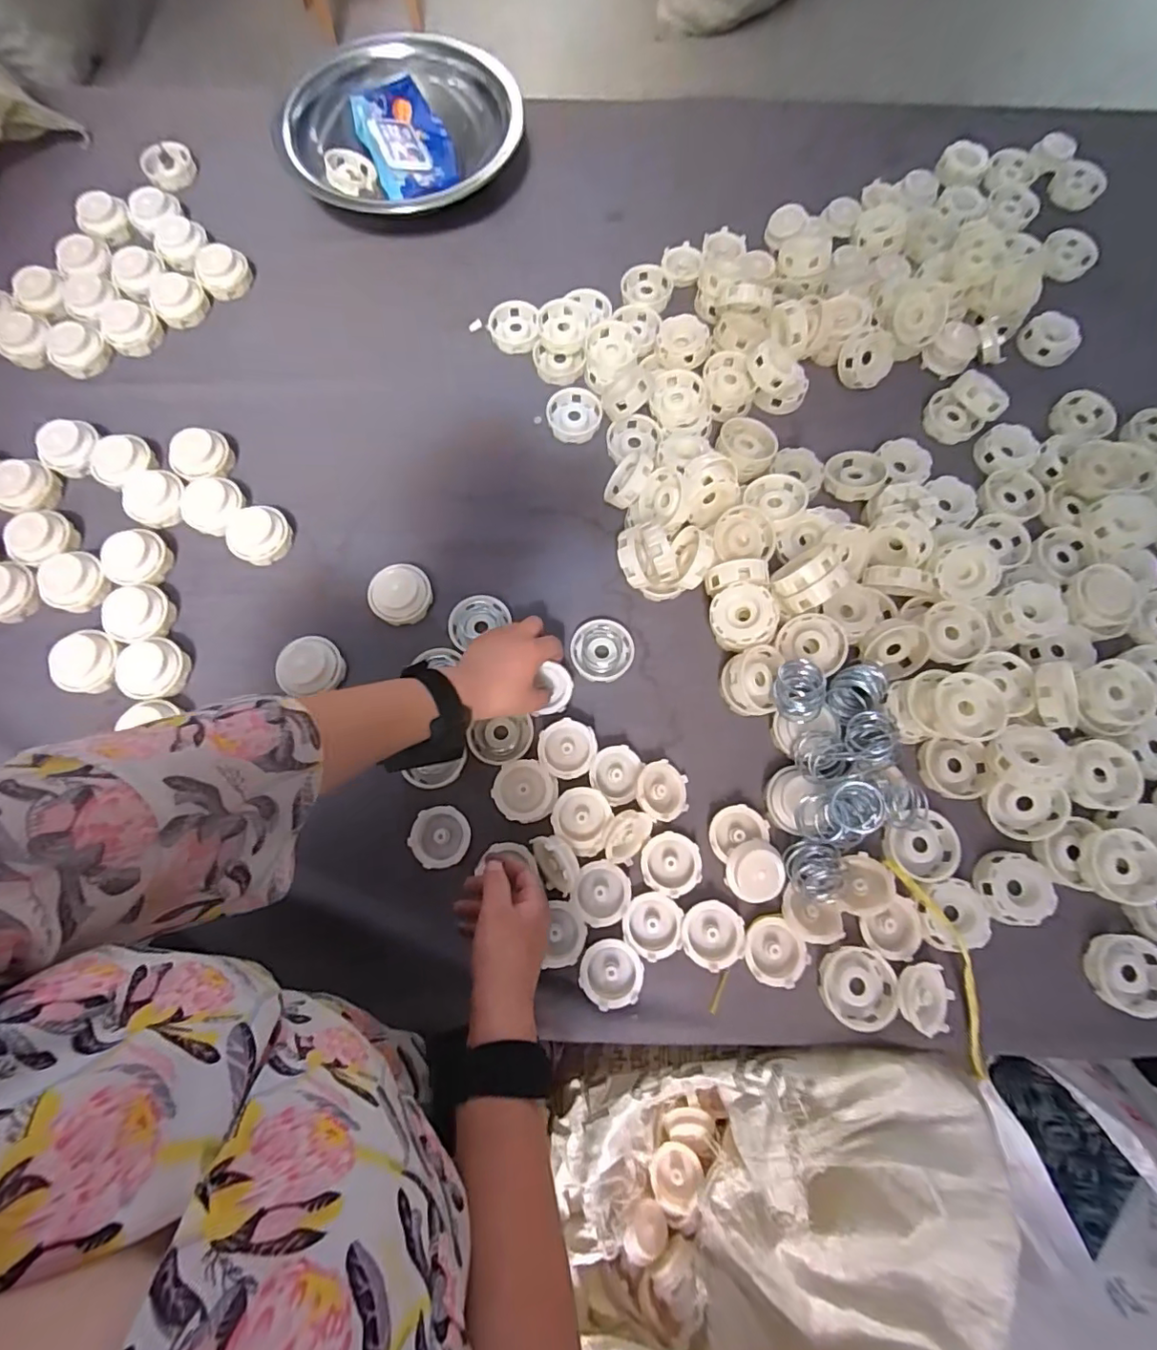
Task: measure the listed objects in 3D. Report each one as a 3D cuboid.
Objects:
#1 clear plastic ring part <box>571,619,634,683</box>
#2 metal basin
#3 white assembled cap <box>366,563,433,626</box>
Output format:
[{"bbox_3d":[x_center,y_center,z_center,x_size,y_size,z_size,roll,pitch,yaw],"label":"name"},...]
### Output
[{"bbox_3d":[0.024,-0.023,0.566,0.061,0.015,0.061,0,77,1],"label":"clear plastic ring part"},{"bbox_3d":[-0.214,-0.678,0.713,0.279,0.081,0.279,0,77,1],"label":"metal basin"},{"bbox_3d":[-0.180,-0.081,0.574,0.062,0.031,0.057,0,77,1],"label":"white assembled cap"}]

